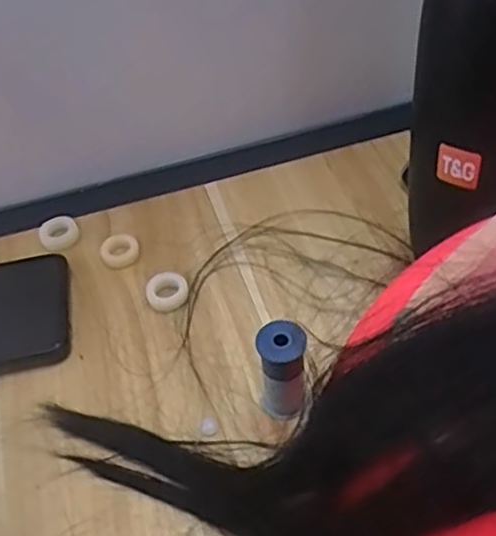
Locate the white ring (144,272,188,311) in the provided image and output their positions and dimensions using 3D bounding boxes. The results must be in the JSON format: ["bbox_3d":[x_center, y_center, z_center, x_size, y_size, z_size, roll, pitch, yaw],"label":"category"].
[{"bbox_3d":[-0.045,0.013,0.376,0.023,0.009,0.022,-3,47,3],"label":"white ring"}]

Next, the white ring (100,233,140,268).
[{"bbox_3d":[-0.076,-0.010,0.397,0.021,0.012,0.019,-29,51,-19],"label":"white ring"}]

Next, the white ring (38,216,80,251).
[{"bbox_3d":[-0.116,-0.022,0.409,0.023,0.006,0.024,-3,47,3],"label":"white ring"}]

